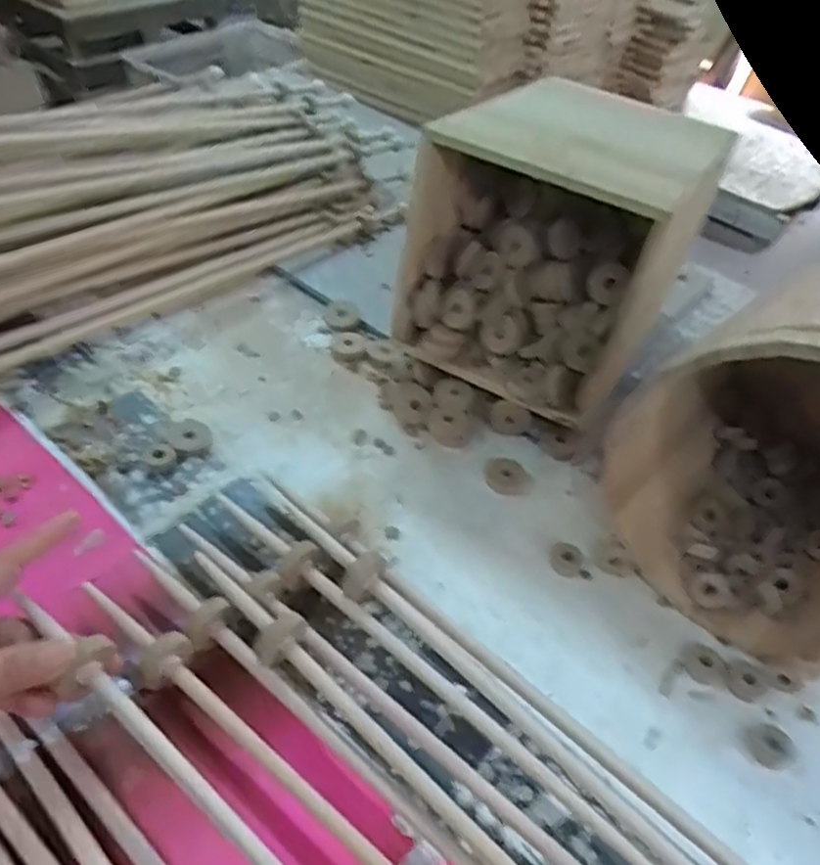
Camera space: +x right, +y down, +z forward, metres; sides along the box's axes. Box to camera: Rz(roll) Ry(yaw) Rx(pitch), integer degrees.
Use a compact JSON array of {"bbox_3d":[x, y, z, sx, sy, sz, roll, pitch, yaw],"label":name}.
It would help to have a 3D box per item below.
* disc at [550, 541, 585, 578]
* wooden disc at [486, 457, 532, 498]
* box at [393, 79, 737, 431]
[{"bbox_3d":[0.121,0.098,0.543,0.027,0.006,0.028,3,45,-3],"label":"disc"},{"bbox_3d":[0.084,0.037,0.602,0.038,0.004,0.042,-10,47,-15],"label":"wooden disc"},{"bbox_3d":[0.115,-0.149,0.604,0.197,0.193,0.156,28,49,21],"label":"box"}]

